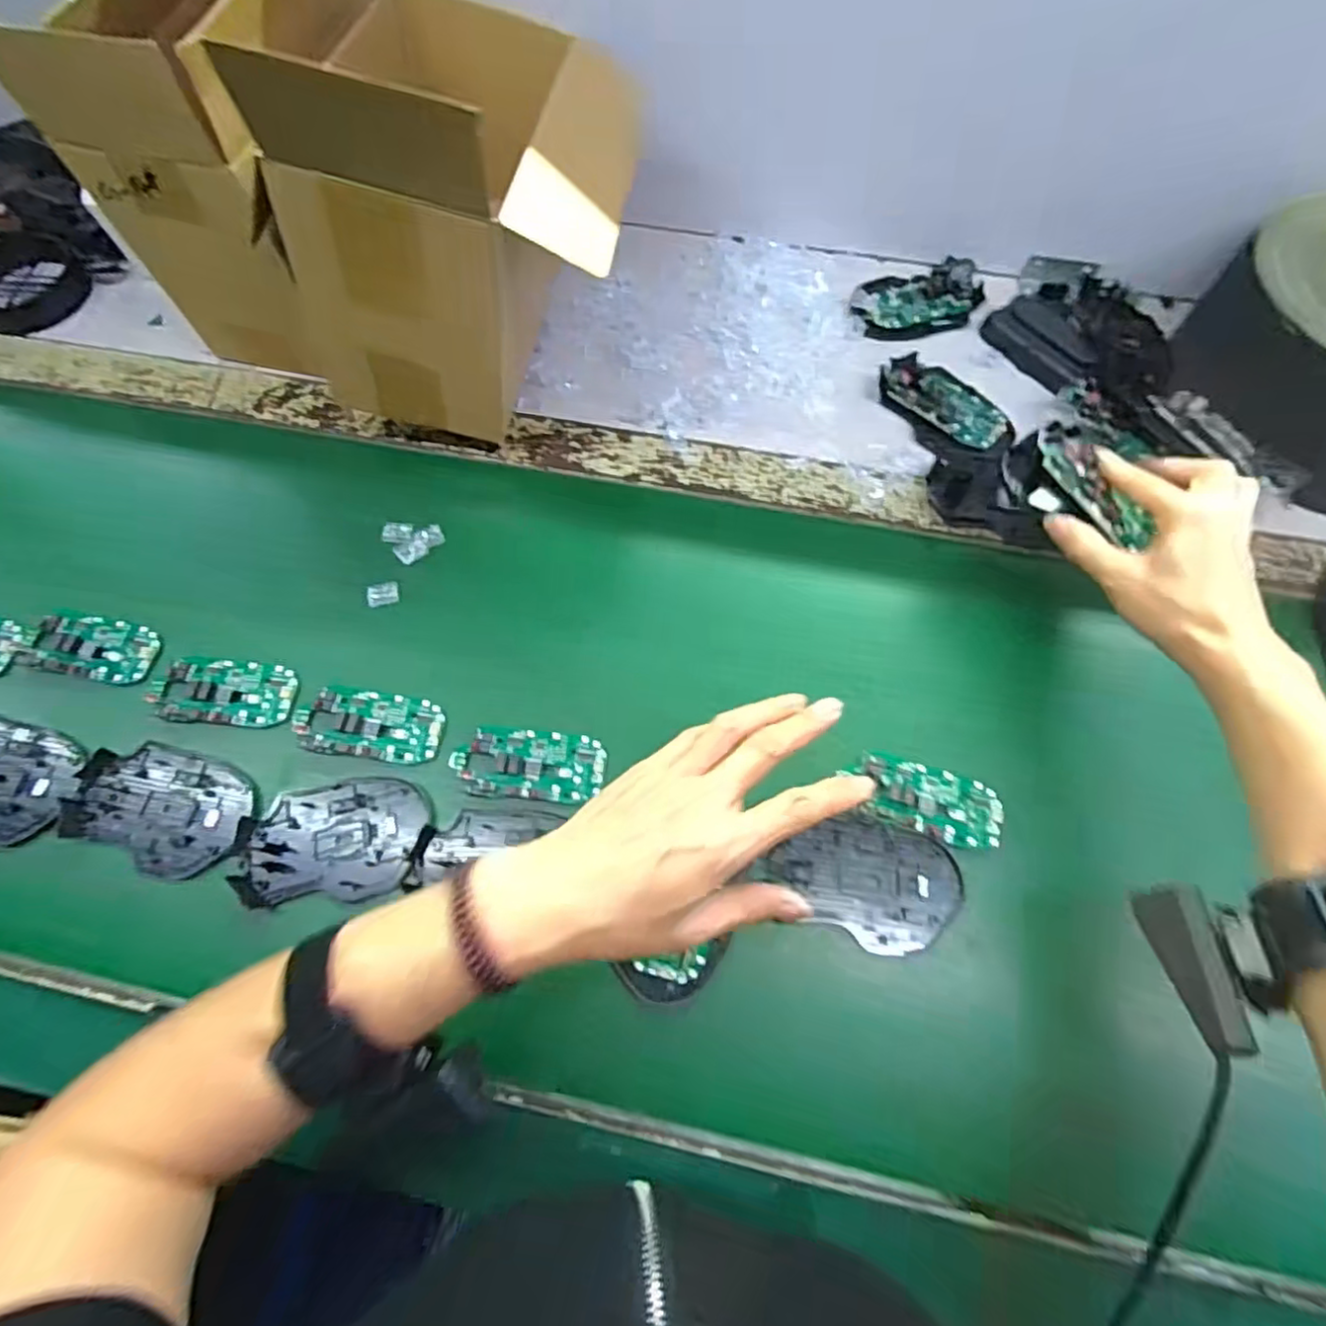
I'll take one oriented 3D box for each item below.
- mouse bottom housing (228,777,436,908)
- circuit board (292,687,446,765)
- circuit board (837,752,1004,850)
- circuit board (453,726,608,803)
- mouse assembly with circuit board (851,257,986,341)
[{"bbox_3d":[-0.201,0.109,0.408,0.105,0.013,0.071,-3,68,-1],"label":"mouse bottom housing"},{"bbox_3d":[-0.194,0.040,0.435,0.092,0.005,0.046,7,69,3],"label":"circuit board"},{"bbox_3d":[0.168,0.086,0.415,0.092,0.007,0.046,16,69,6],"label":"circuit board"},{"bbox_3d":[-0.087,0.065,0.426,0.097,0.008,0.045,4,68,1],"label":"circuit board"},{"bbox_3d":[0.227,-0.323,0.581,0.115,0.020,0.069,-17,69,-7],"label":"mouse assembly with circuit board"}]

